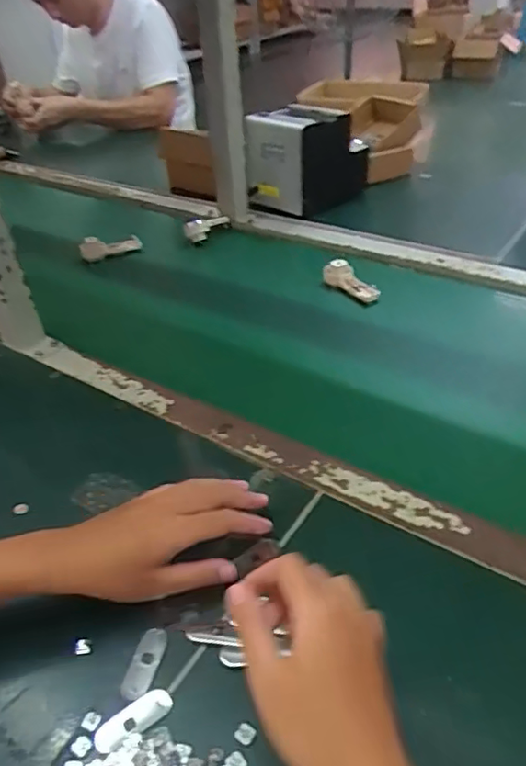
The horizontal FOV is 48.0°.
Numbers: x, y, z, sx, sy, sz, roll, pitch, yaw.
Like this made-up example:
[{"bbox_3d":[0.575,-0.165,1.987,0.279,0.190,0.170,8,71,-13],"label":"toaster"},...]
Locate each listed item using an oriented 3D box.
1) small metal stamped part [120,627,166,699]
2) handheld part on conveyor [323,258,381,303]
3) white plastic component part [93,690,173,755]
[{"bbox_3d":[-0.082,0.193,0.407,0.020,0.004,0.050,4,38,12],"label":"small metal stamped part"},{"bbox_3d":[0.117,-0.138,0.803,0.036,0.033,0.090,-23,40,-22],"label":"handheld part on conveyor"},{"bbox_3d":[-0.083,0.215,0.376,0.051,0.004,0.019,-25,41,-24],"label":"white plastic component part"}]

